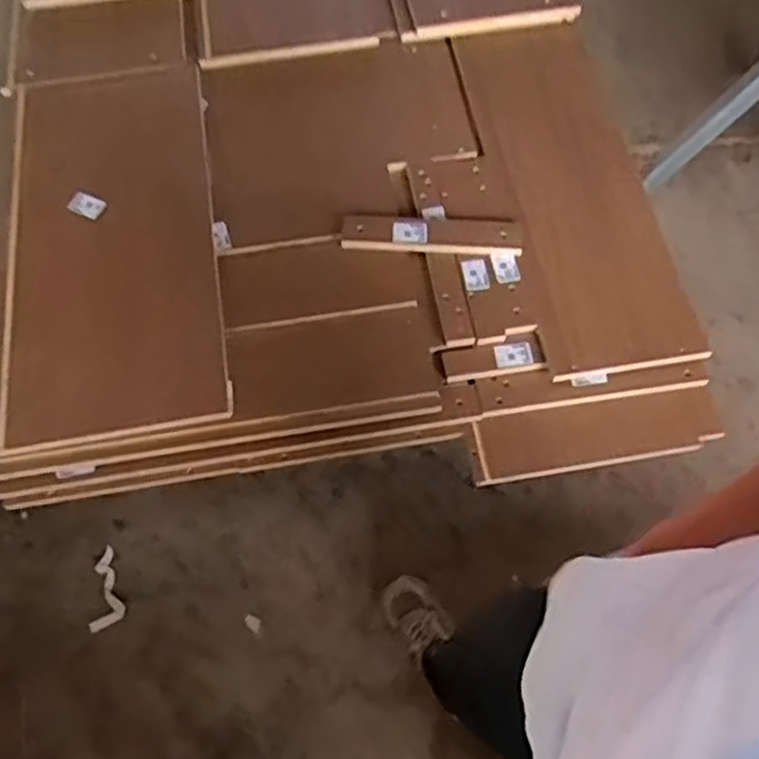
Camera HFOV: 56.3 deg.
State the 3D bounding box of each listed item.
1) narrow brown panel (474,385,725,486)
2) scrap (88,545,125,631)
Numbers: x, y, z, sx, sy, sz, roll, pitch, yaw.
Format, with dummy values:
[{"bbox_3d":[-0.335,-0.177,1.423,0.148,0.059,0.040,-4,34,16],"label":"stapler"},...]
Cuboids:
[{"bbox_3d":[0.371,0.089,1.184,0.416,0.035,0.107,-8,88,-7],"label":"narrow brown panel"},{"bbox_3d":[-0.562,0.432,1.474,0.062,0.023,0.165,-5,64,-1],"label":"scrap"}]

